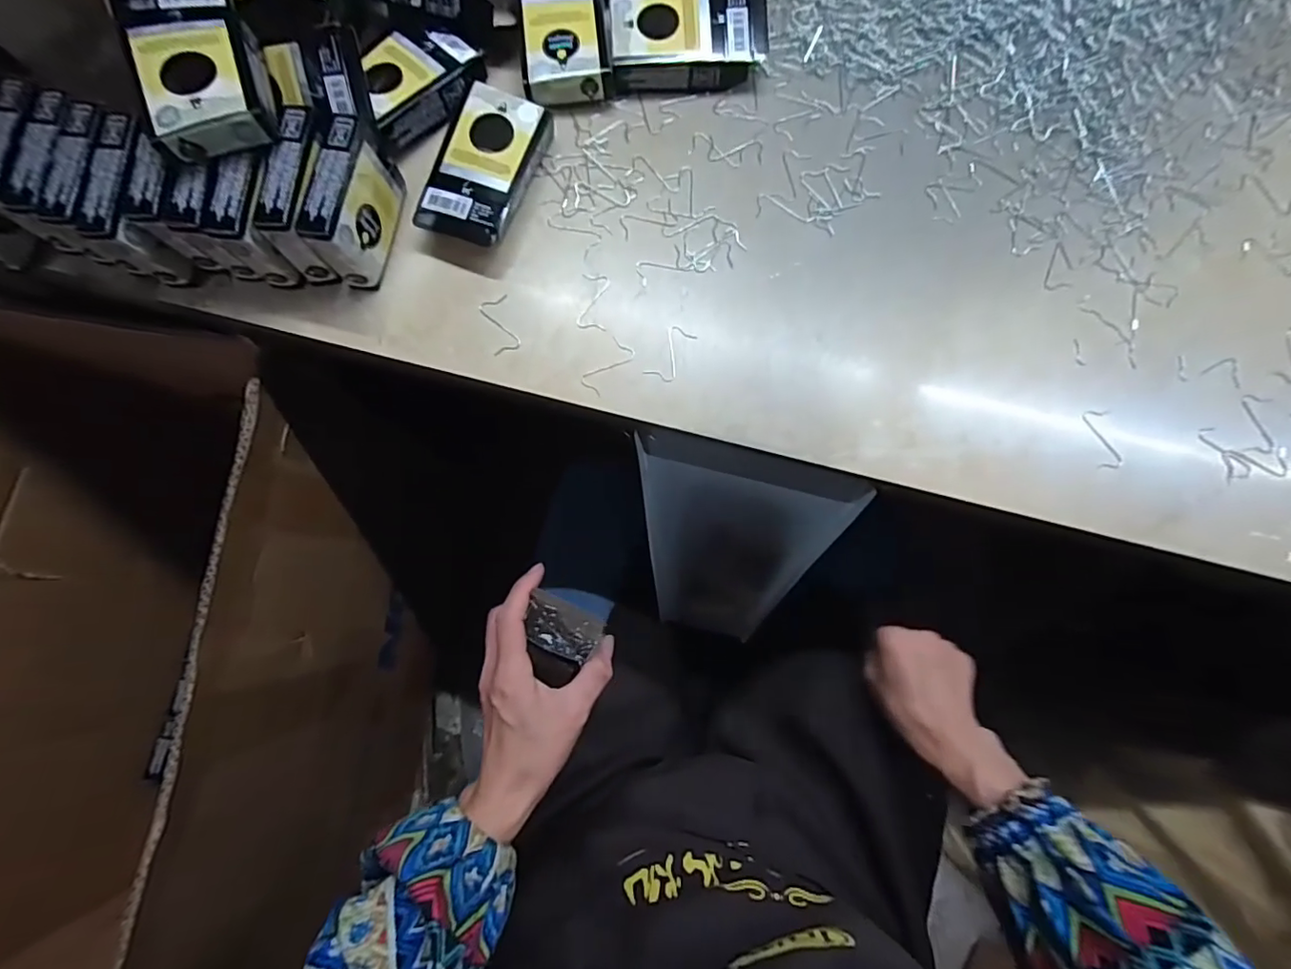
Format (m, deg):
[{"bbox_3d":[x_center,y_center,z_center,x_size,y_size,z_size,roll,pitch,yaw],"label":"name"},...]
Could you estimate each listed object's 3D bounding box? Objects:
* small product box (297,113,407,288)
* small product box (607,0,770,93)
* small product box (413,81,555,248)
[{"bbox_3d":[-0.166,-0.158,0.317,0.021,0.057,0.071,8,80,3],"label":"small product box"},{"bbox_3d":[0.027,-0.286,0.355,0.098,0.029,0.055,-3,80,1],"label":"small product box"},{"bbox_3d":[-0.099,-0.194,0.343,0.050,0.025,0.095,22,81,5],"label":"small product box"}]

